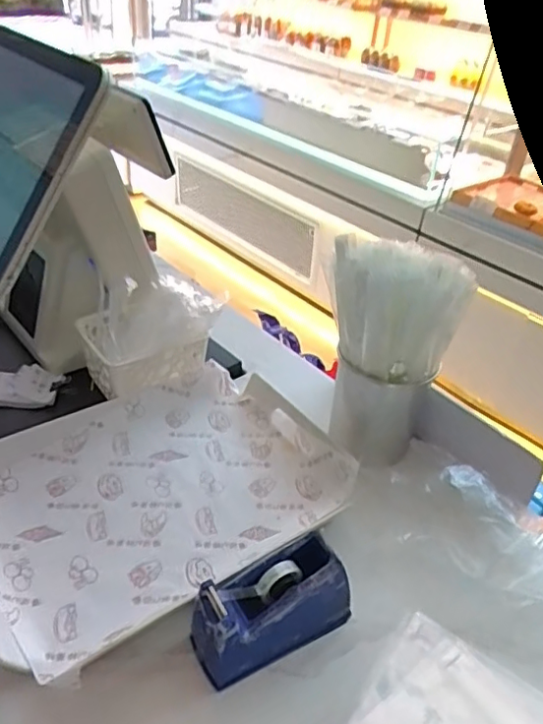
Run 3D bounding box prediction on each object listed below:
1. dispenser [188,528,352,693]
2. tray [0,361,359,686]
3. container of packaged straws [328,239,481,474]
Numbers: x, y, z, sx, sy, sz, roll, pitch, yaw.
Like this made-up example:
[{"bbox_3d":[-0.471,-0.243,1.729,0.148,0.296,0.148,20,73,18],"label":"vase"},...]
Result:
[{"bbox_3d":[0.001,0.209,0.499,0.134,0.089,0.053,-15,41,-26],"label":"dispenser"},{"bbox_3d":[-0.118,0.134,0.618,0.382,0.038,0.261,-20,43,-30],"label":"tray"},{"bbox_3d":[0.127,-0.016,0.661,0.136,0.257,0.116,12,37,9],"label":"container of packaged straws"}]

